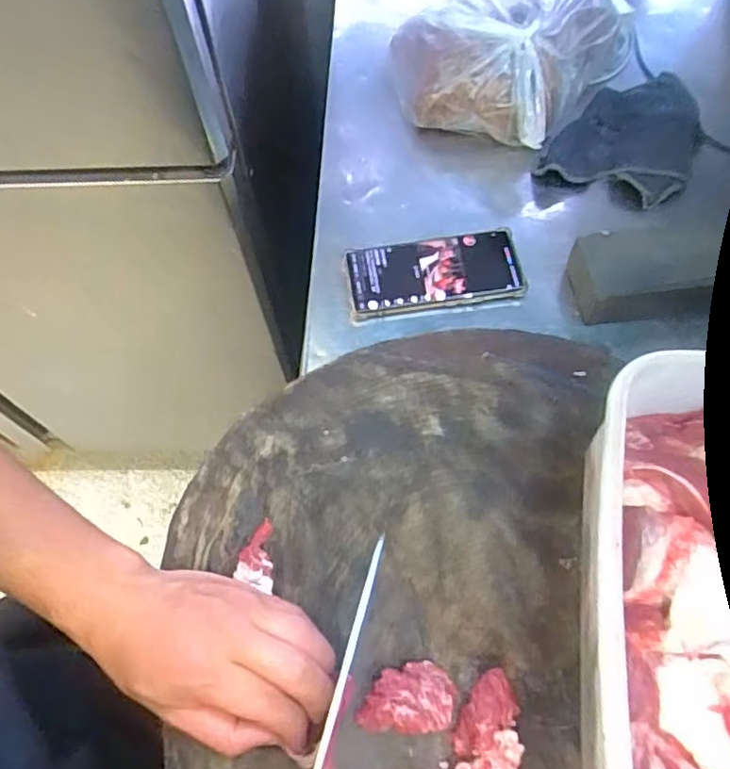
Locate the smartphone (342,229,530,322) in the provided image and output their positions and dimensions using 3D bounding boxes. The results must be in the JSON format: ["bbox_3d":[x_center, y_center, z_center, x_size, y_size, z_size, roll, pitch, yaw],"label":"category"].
[{"bbox_3d":[0.066,-0.106,0.580,0.166,0.016,0.073,-8,63,-2],"label":"smartphone"}]

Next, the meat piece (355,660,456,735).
[{"bbox_3d":[0.023,0.180,0.348,0.055,0.015,0.035,-4,63,0],"label":"meat piece"}]

